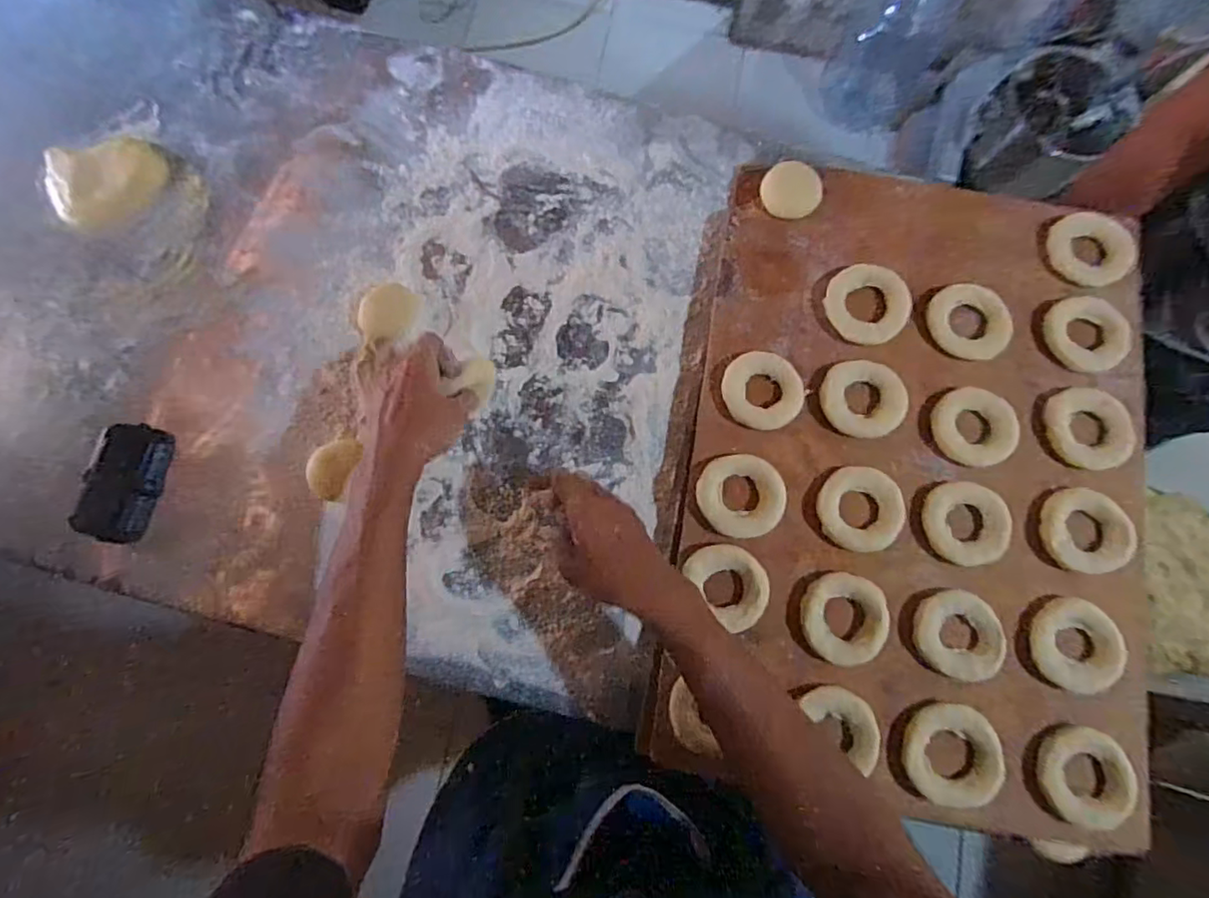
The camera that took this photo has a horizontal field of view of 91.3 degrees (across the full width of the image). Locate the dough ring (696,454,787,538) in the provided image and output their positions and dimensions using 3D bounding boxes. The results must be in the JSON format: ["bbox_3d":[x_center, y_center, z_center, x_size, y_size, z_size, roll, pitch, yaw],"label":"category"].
[{"bbox_3d":[0.123,0.042,0.532,0.076,0.011,0.073,0,79,-2],"label":"dough ring"}]

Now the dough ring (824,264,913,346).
[{"bbox_3d":[0.253,-0.139,0.569,0.071,0.018,0.078,0,79,-2],"label":"dough ring"}]

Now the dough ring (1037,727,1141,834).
[{"bbox_3d":[0.396,0.266,0.481,0.068,0.020,0.072,9,79,0],"label":"dough ring"}]

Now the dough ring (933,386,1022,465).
[{"bbox_3d":[0.339,-0.022,0.539,0.070,0.013,0.074,0,79,-2],"label":"dough ring"}]

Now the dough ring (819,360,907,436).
[{"bbox_3d":[0.239,-0.046,0.543,0.074,0.014,0.067,-1,79,-2],"label":"dough ring"}]

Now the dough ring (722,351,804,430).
[{"bbox_3d":[0.147,-0.054,0.549,0.074,0.014,0.067,36,80,5],"label":"dough ring"}]

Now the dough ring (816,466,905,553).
[{"bbox_3d":[0.228,0.053,0.525,0.072,0.012,0.072,5,79,-1],"label":"dough ring"}]

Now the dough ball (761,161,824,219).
[{"bbox_3d":[0.187,-0.258,0.591,0.055,0.012,0.059,0,79,-2],"label":"dough ball"}]

